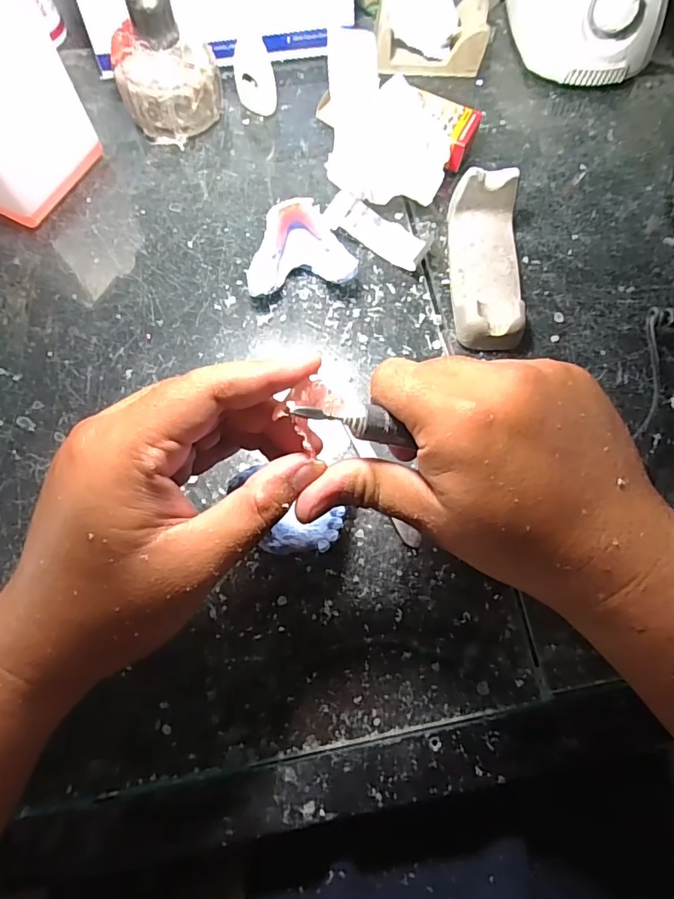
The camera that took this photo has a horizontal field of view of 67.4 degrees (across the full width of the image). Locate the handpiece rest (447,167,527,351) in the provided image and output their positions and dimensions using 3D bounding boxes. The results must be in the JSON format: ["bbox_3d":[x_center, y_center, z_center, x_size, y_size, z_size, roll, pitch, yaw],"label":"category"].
[{"bbox_3d":[0.107,-0.129,0.350,0.048,0.042,0.115,0,72,-1],"label":"handpiece rest"}]

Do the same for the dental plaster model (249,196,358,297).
[{"bbox_3d":[-0.028,-0.138,0.351,0.075,0.041,0.044,-18,73,-7],"label":"dental plaster model"}]

